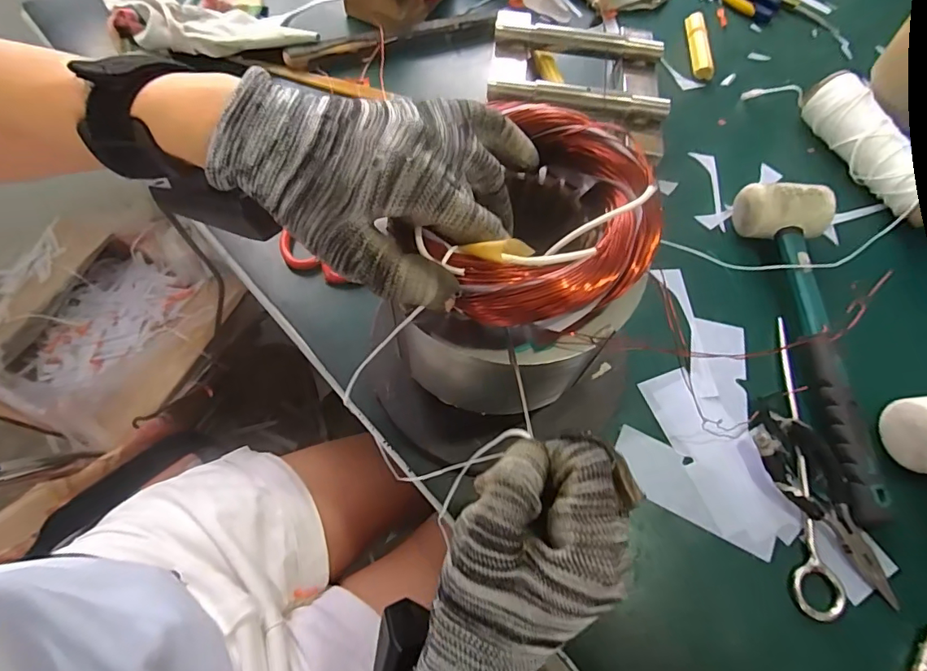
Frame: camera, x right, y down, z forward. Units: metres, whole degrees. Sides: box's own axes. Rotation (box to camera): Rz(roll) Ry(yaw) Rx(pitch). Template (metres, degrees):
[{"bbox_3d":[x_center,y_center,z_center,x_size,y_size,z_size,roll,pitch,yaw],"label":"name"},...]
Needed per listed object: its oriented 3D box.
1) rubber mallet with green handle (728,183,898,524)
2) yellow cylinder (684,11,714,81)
[{"bbox_3d":[0.288,-0.004,0.387,0.072,0.043,0.285,0,64,-4],"label":"rubber mallet with green handle"},{"bbox_3d":[0.279,-0.343,0.574,0.023,0.020,0.099,4,64,-2],"label":"yellow cylinder"}]

